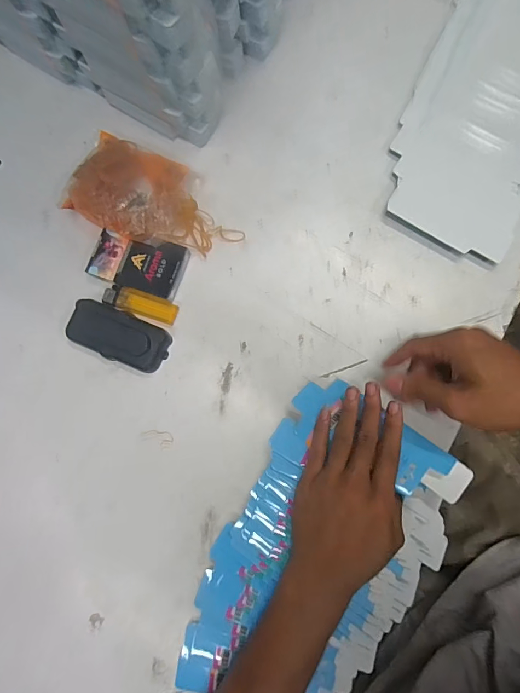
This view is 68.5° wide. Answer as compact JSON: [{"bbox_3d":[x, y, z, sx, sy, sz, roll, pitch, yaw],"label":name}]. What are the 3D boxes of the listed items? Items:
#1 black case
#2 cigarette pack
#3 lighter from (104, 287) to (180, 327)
[{"bbox_3d":[-0.151,-0.012,0.403,0.105,0.032,0.052,23,84,7],"label":"black case"},{"bbox_3d":[-0.131,-0.091,0.416,0.097,0.026,0.058,17,83,6],"label":"cigarette pack"},{"bbox_3d":[-0.129,-0.045,0.415,0.078,0.016,0.026,17,83,6],"label":"lighter"}]

